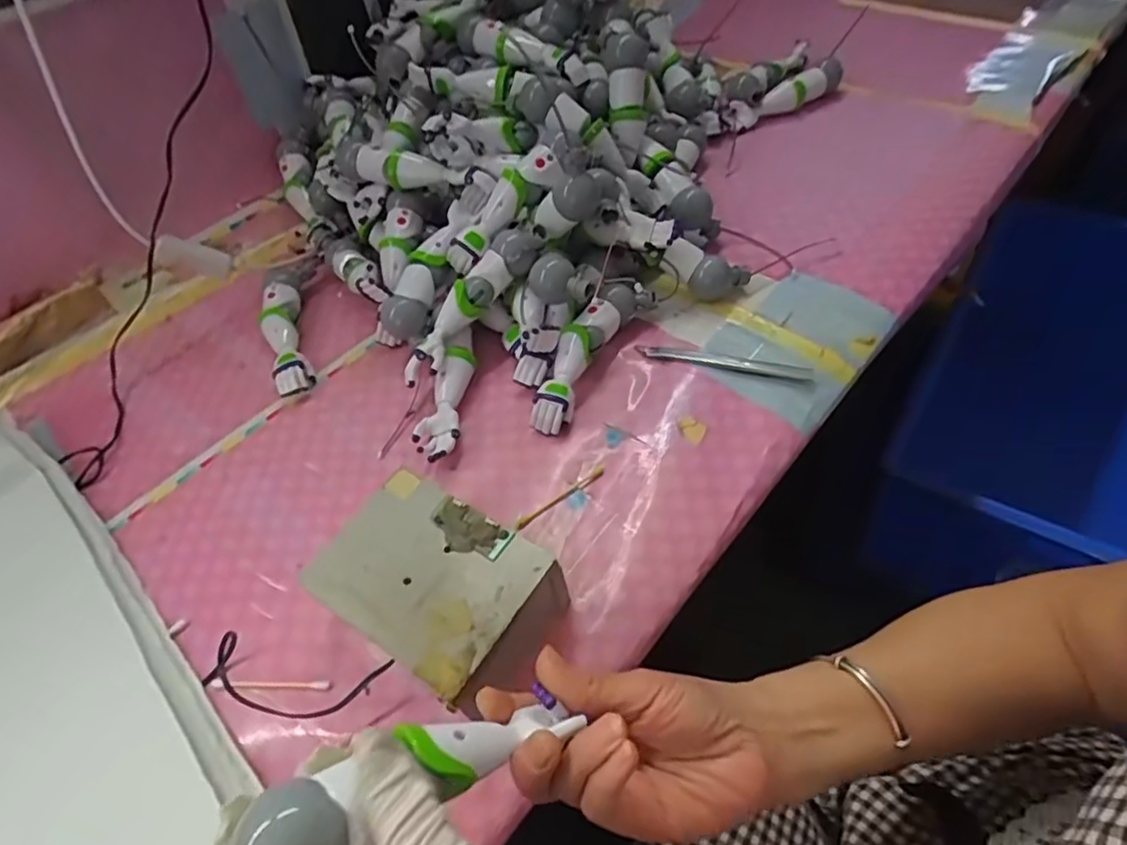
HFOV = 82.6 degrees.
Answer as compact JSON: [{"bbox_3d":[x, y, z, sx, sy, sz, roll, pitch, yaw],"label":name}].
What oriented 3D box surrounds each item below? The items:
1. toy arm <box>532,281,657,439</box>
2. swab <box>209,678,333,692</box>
[{"bbox_3d":[0.017,-0.054,0.497,0.042,0.037,0.145,23,58,25],"label":"toy arm"},{"bbox_3d":[-0.174,0.156,0.381,0.071,0.007,0.006,-3,52,7],"label":"swab"}]

